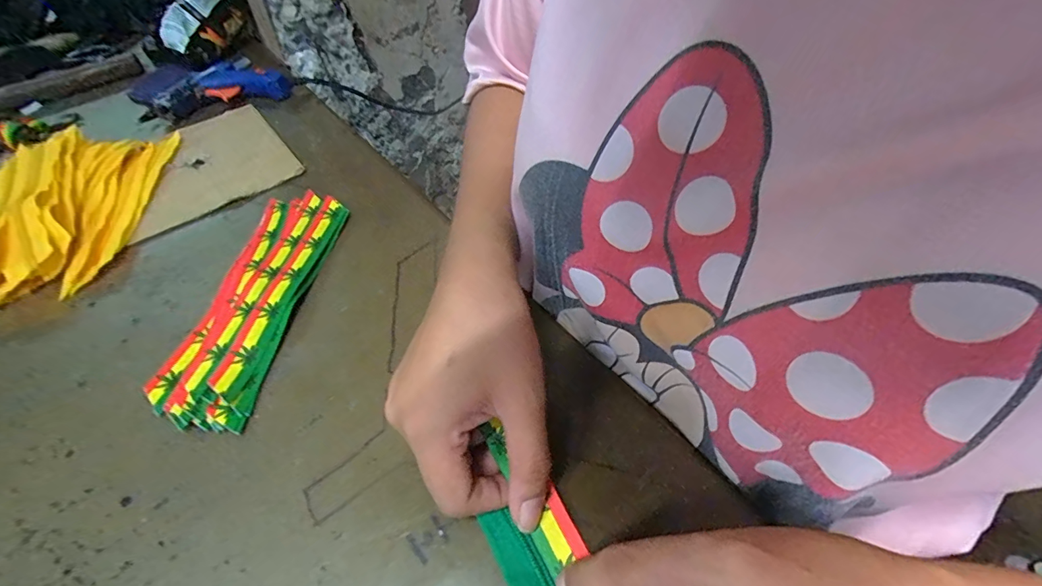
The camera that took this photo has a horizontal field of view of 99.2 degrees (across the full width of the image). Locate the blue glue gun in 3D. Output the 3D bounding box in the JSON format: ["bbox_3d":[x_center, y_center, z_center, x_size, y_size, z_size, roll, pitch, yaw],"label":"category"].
[{"bbox_3d":[-0.352,-0.237,0.498,0.158,0.026,0.122,-23,53,-15],"label":"blue glue gun"}]

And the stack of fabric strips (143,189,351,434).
[{"bbox_3d":[-0.181,-0.001,0.307,0.066,0.012,0.190,3,51,6],"label":"stack of fabric strips"}]

